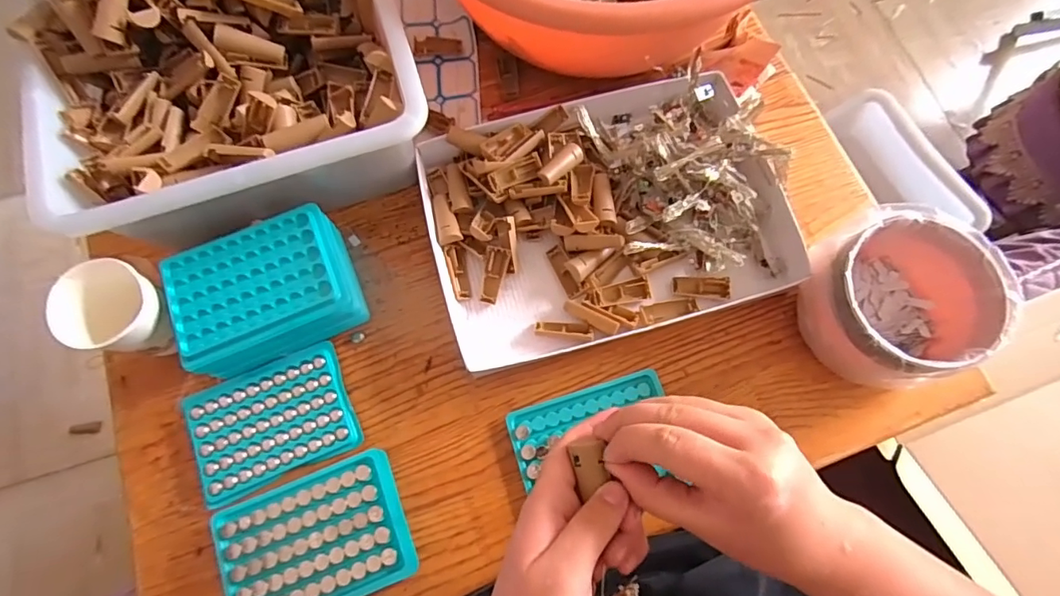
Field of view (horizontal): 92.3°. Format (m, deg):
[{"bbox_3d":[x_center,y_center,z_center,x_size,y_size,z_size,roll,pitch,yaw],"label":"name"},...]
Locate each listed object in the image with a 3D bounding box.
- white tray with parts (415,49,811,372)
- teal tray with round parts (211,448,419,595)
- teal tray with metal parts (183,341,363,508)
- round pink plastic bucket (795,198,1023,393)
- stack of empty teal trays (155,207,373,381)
[{"bbox_3d":[0.066,-0.077,0.449,0.304,0.058,0.218,-16,74,-5],"label":"white tray with parts"},{"bbox_3d":[-0.161,0.184,0.386,0.132,0.025,0.097,-21,75,-7],"label":"teal tray with round parts"},{"bbox_3d":[-0.212,0.100,0.418,0.125,0.010,0.093,-22,75,-7],"label":"teal tray with metal parts"},{"bbox_3d":[0.281,-0.001,0.398,0.115,0.075,0.124,0,74,-1],"label":"round pink plastic bucket"},{"bbox_3d":[-0.213,-0.004,0.419,0.130,0.056,0.099,-25,75,-8],"label":"stack of empty teal trays"}]

